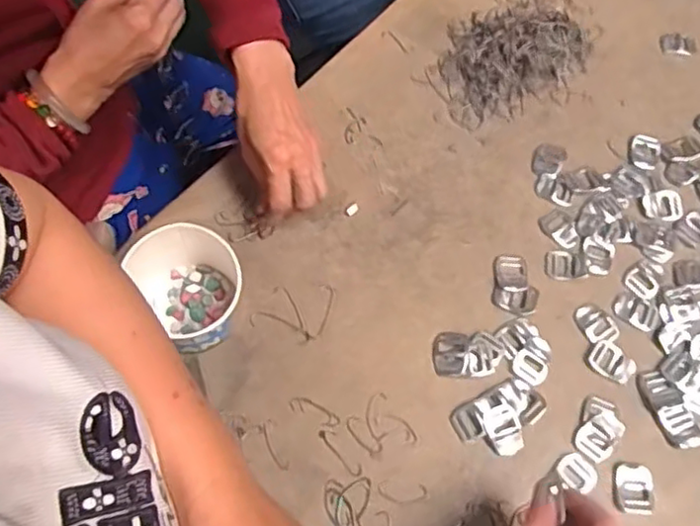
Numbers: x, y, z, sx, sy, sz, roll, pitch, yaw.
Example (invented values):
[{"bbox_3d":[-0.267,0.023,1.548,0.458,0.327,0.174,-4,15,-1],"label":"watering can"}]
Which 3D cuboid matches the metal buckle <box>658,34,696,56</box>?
[{"bbox_3d":[0.364,-0.244,0.726,0.040,0.004,0.030,9,65,1],"label":"metal buckle"}]

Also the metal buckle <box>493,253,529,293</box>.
[{"bbox_3d":[0.148,0.009,0.600,0.030,0.004,0.038,-1,65,-4],"label":"metal buckle"}]

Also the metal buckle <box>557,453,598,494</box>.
[{"bbox_3d":[0.184,0.170,0.528,0.028,0.004,0.030,-33,71,-17],"label":"metal buckle"}]

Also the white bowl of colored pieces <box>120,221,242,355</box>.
[{"bbox_3d":[-0.129,0.025,0.542,0.083,0.072,0.091,1,65,-3],"label":"white bowl of colored pieces"}]

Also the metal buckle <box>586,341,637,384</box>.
[{"bbox_3d":[0.228,0.087,0.569,0.031,0.004,0.038,-40,73,-19],"label":"metal buckle"}]

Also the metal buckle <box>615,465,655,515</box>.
[{"bbox_3d":[0.228,0.182,0.527,0.031,0.004,0.038,9,65,1],"label":"metal buckle"}]

